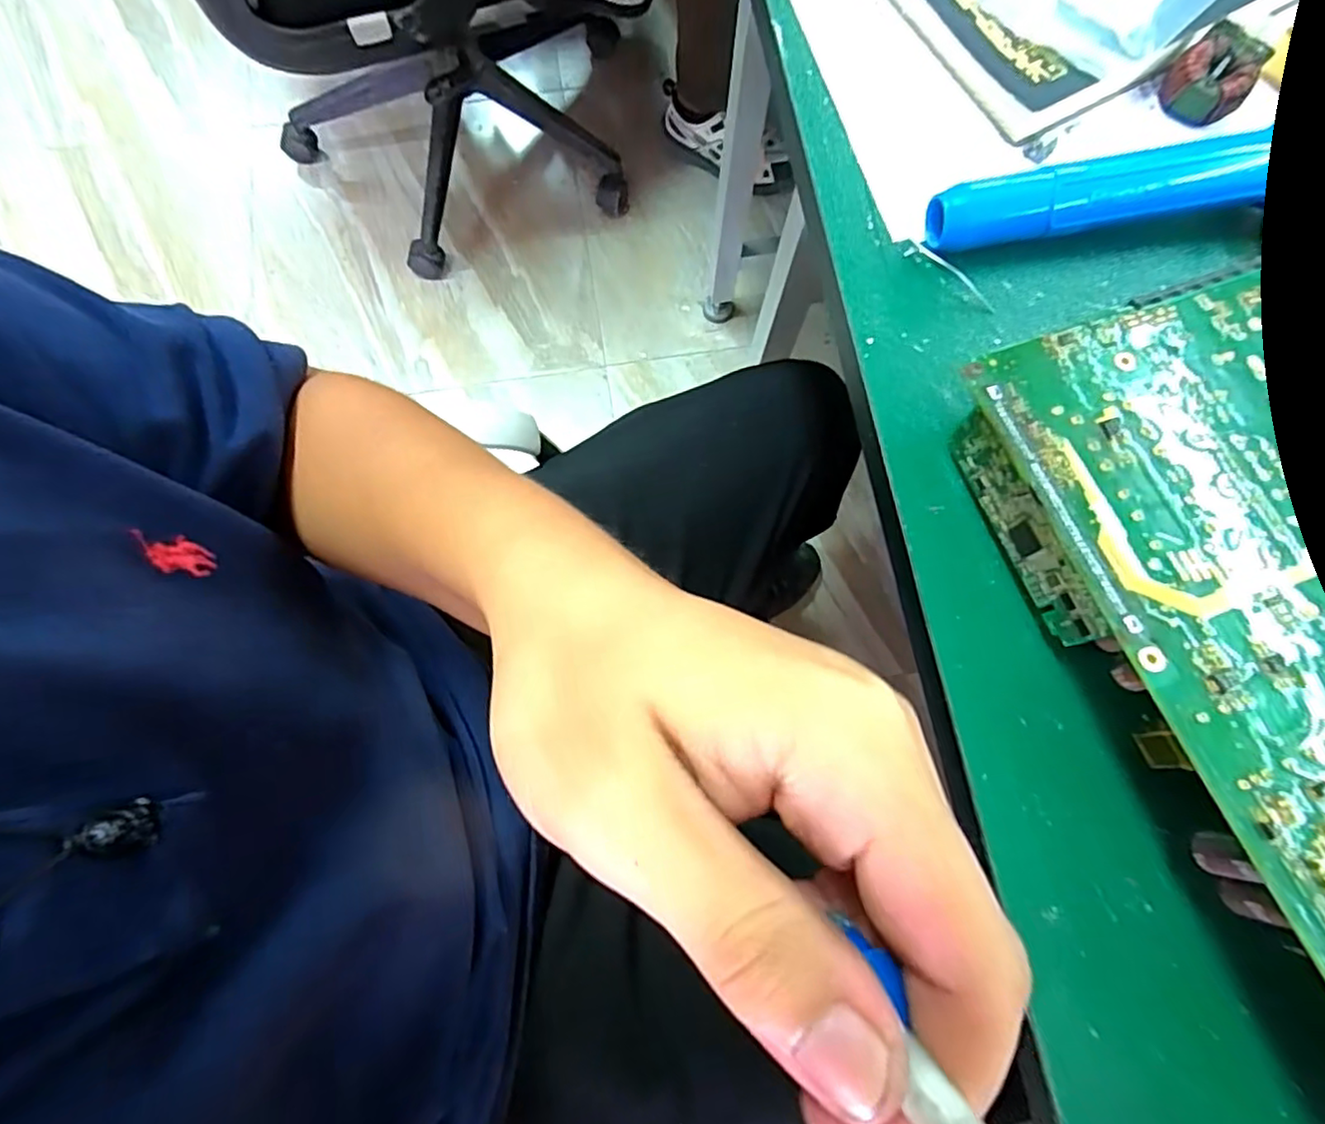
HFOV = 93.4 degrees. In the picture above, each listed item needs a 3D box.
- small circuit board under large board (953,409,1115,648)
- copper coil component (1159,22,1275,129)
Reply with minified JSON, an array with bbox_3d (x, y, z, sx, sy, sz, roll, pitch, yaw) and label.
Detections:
[{"bbox_3d":[0.130,-0.012,0.226,0.004,0.027,0.086,-20,78,-5],"label":"small circuit board under large board"},{"bbox_3d":[0.250,-0.220,0.284,0.035,0.019,0.033,0,77,0],"label":"copper coil component"}]

